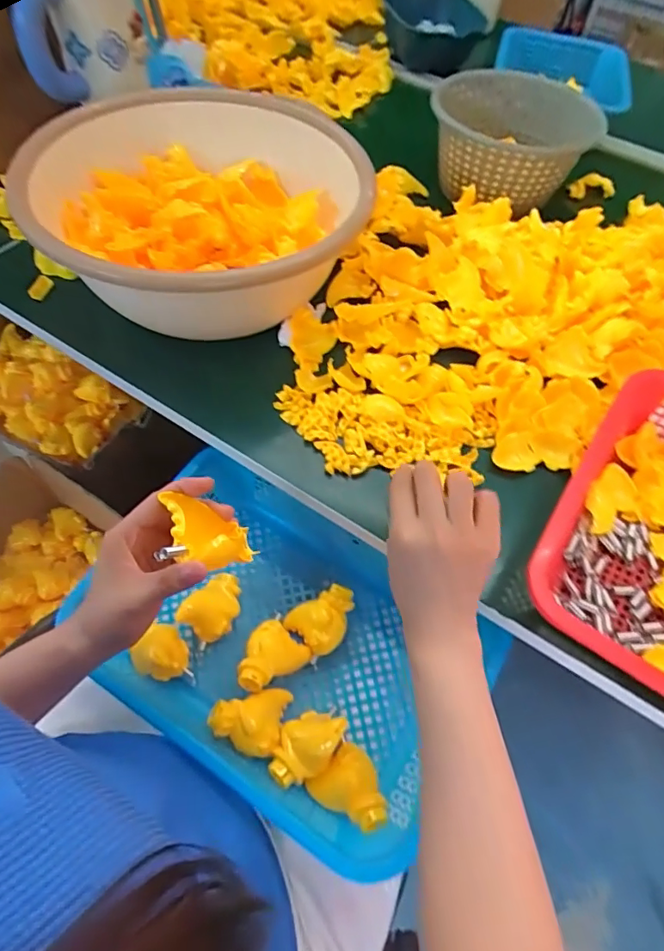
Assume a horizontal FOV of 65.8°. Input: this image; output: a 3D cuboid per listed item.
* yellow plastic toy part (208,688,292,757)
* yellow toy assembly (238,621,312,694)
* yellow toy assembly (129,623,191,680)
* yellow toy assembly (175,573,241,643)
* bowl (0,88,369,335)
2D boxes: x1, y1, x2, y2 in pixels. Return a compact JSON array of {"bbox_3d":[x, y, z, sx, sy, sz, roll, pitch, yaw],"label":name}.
[{"bbox_3d":[-0.076,0.218,0.465,0.066,0.046,0.059,12,58,3],"label":"yellow plastic toy part"},{"bbox_3d":[-0.060,0.170,0.492,0.071,0.047,0.053,-25,63,-19],"label":"yellow toy assembly"},{"bbox_3d":[-0.160,0.166,0.481,0.049,0.056,0.048,2,58,-3],"label":"yellow toy assembly"},{"bbox_3d":[-0.114,0.132,0.511,0.043,0.049,0.064,32,61,14],"label":"yellow toy assembly"},{"bbox_3d":[-0.127,-0.278,0.539,0.330,0.107,0.347,2,58,-3],"label":"bowl"}]

